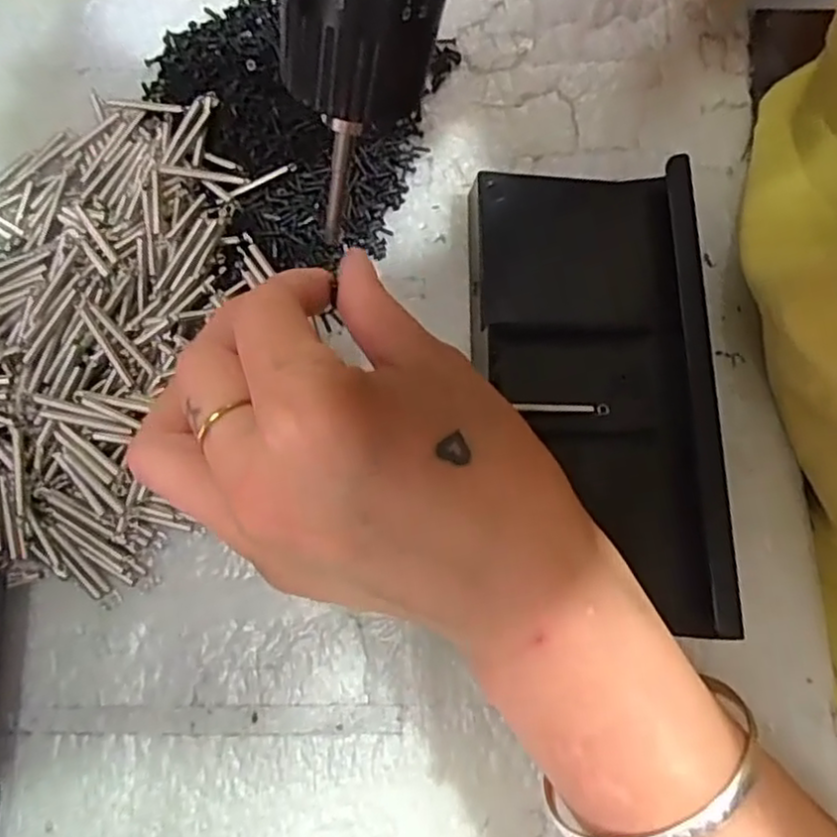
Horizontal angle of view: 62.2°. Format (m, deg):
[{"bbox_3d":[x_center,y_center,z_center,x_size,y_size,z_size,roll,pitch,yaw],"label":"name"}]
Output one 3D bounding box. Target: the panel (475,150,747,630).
[{"bbox_3d":[0.062,-0.013,0.246,0.082,0.021,0.165,0,75,1],"label":"panel"}]

